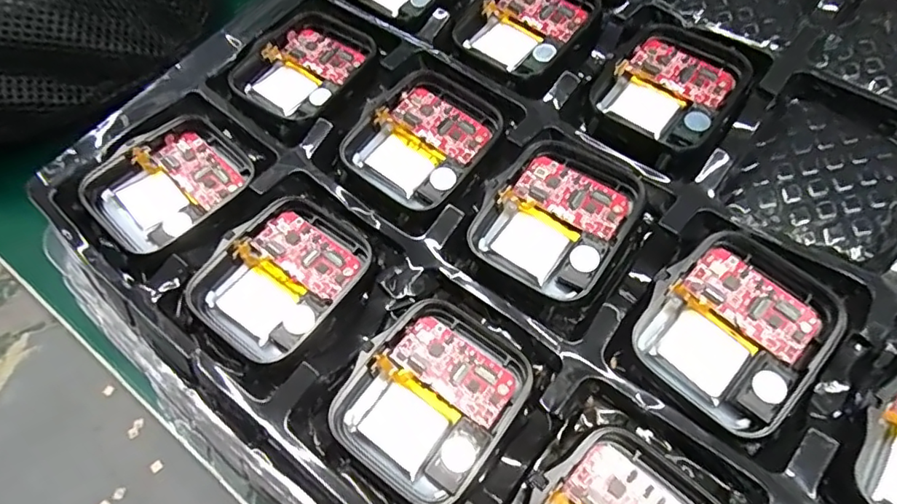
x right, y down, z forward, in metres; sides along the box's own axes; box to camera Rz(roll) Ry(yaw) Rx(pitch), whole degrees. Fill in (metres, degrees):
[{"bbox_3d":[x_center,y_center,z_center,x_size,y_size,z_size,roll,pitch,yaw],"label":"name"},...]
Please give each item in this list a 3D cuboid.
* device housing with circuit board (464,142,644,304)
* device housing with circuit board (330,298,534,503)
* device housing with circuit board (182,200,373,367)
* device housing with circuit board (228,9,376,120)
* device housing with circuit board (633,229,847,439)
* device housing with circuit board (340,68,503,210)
[{"bbox_3d":[0.030,-0.010,0.151,0.037,0.009,0.042,31,66,19],"label":"device housing with circuit board"},{"bbox_3d":[-0.003,0.034,0.132,0.036,0.007,0.043,32,67,20],"label":"device housing with circuit board"},{"bbox_3d":[-0.044,0.007,0.148,0.036,0.007,0.043,34,67,20],"label":"device housing with circuit board"},{"bbox_3d":[-0.048,-0.062,0.186,0.036,0.007,0.044,36,68,21],"label":"device housing with circuit board"},{"bbox_3d":[0.069,0.017,0.133,0.037,0.011,0.042,36,68,21],"label":"device housing with circuit board"},{"bbox_3d":[-0.007,-0.035,0.166,0.036,0.009,0.043,33,67,20],"label":"device housing with circuit board"}]

